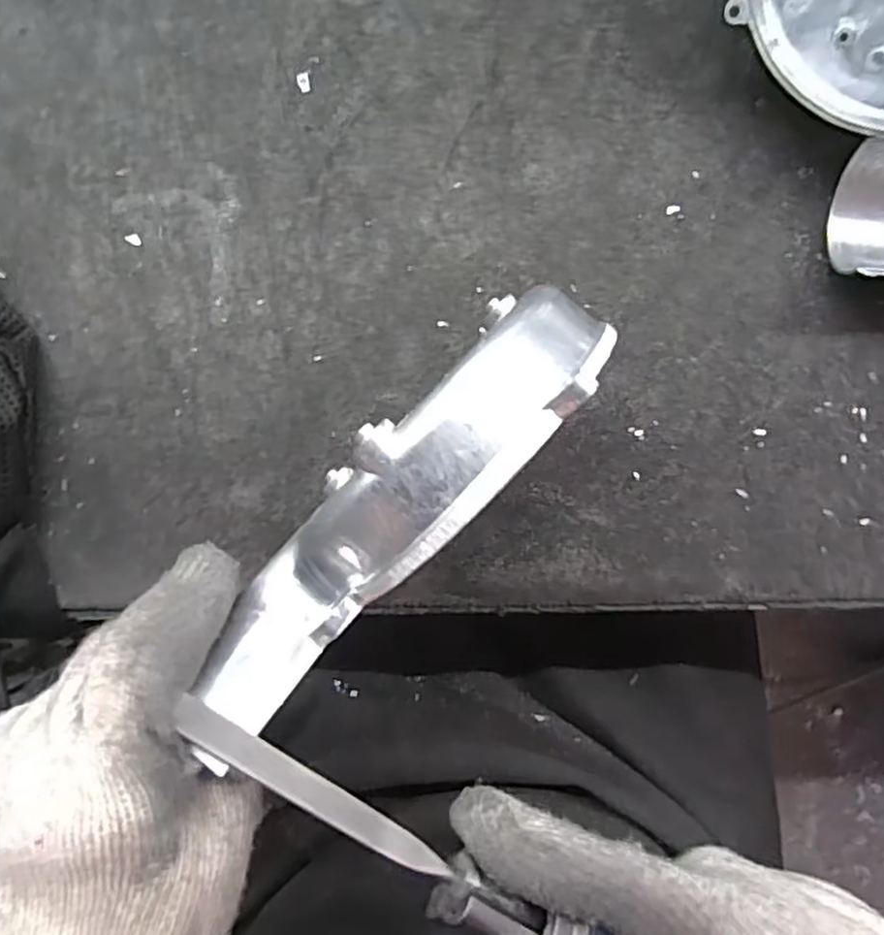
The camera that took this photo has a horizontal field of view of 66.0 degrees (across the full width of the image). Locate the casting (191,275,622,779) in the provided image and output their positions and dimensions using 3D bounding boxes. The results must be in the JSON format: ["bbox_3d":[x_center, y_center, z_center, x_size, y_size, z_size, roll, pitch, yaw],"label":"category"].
[{"bbox_3d":[-0.011,0.010,0.200,0.035,0.048,0.149,44,101,3],"label":"casting"}]

